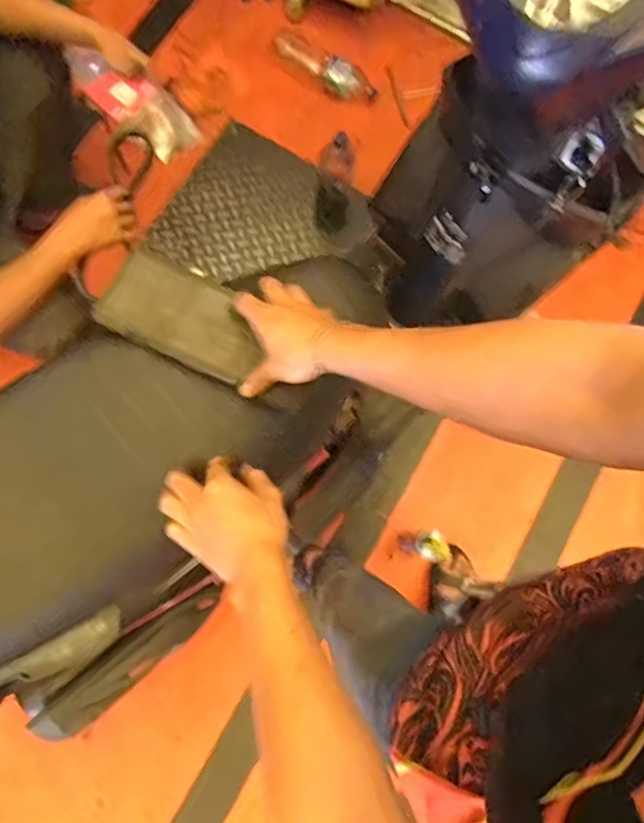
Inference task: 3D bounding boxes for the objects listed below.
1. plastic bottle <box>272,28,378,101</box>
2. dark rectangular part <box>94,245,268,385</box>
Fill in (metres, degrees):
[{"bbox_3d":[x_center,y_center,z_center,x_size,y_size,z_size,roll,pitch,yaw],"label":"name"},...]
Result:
[{"bbox_3d":[0.008,-0.980,1.600,0.332,0.100,0.087,32,77,4],"label":"plastic bottle"},{"bbox_3d":[-0.148,-0.107,0.623,0.176,0.026,0.101,25,78,4],"label":"dark rectangular part"}]

